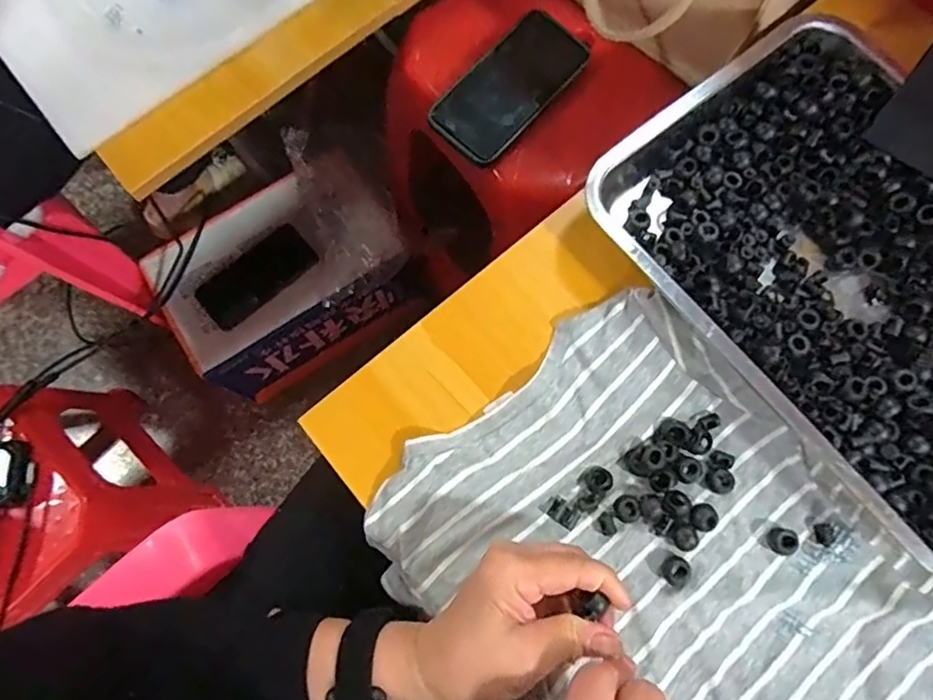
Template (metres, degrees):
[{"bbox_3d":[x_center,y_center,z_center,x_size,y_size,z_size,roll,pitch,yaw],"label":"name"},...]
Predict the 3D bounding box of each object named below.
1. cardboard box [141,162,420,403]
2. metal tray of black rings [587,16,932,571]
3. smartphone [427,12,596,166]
[{"bbox_3d":[-0.263,-0.119,0.834,0.338,0.149,0.235,-37,78,-8],"label":"cardboard box"},{"bbox_3d":[0.276,-0.058,0.389,0.255,0.037,0.337,-39,79,-7],"label":"metal tray of black rings"},{"bbox_3d":[0.040,-0.244,0.534,0.073,0.011,0.149,43,86,0],"label":"smartphone"}]

